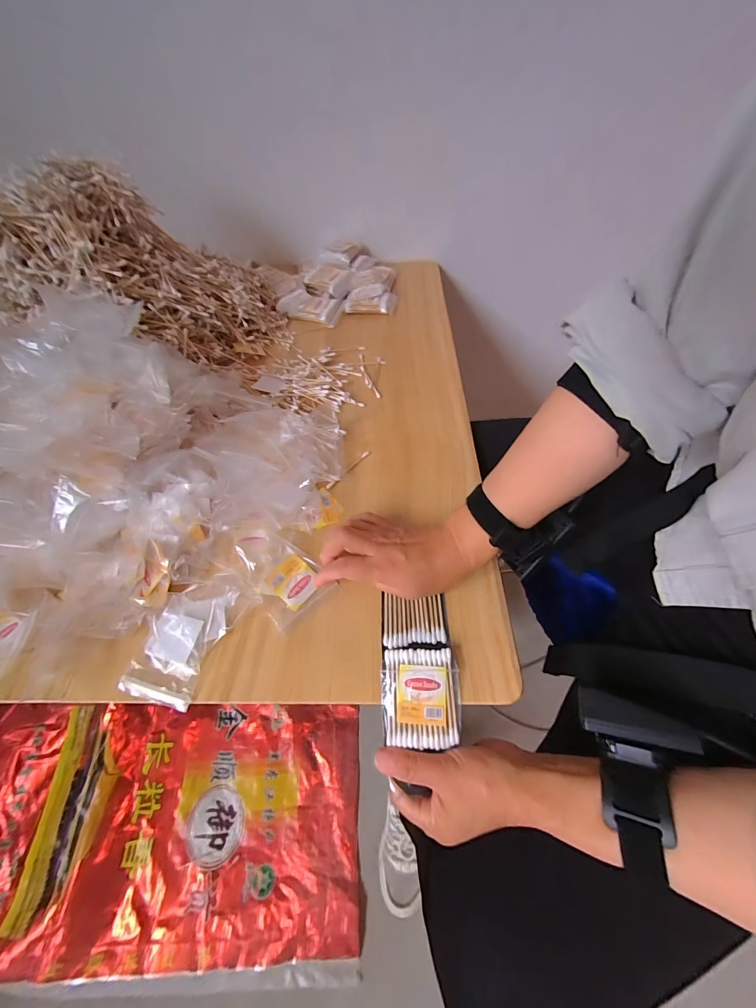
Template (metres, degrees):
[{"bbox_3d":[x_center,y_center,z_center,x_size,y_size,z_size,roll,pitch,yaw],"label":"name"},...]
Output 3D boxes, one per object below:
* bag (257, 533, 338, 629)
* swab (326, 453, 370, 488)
[{"bbox_3d":[-0.092,0.069,0.333,0.061,0.011,0.080,-35,65,-21],"label":"bag"},{"bbox_3d":[-0.035,-0.042,0.407,0.007,0.006,0.072,35,64,19],"label":"swab"}]

